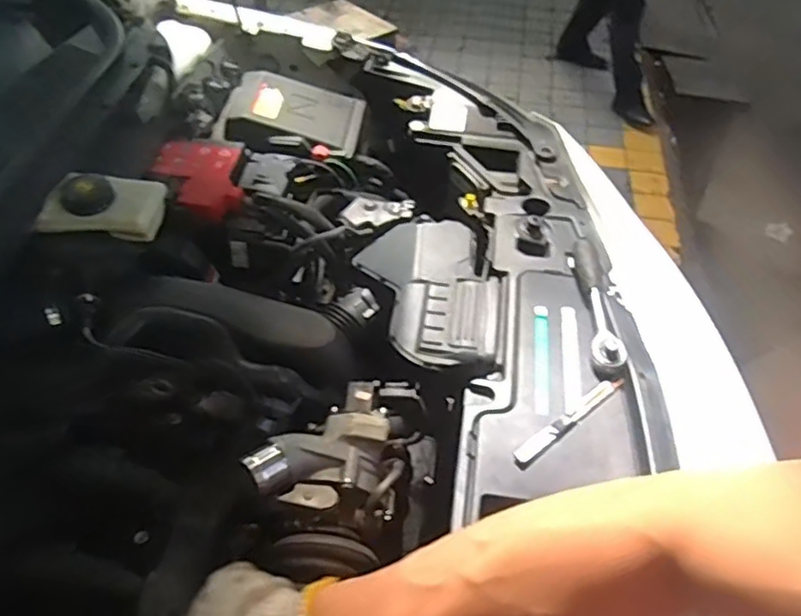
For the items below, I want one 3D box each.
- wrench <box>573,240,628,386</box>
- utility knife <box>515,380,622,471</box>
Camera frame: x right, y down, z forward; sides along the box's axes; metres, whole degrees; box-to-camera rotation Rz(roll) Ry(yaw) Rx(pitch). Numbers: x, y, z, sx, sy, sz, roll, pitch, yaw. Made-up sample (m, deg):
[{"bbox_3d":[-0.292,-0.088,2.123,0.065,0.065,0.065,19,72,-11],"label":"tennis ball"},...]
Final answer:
[{"bbox_3d":[0.219,-0.006,0.711,0.030,0.031,0.196,2,47,3],"label":"wrench"},{"bbox_3d":[0.164,0.106,0.614,0.143,0.011,0.018,-29,53,-25],"label":"utility knife"}]

